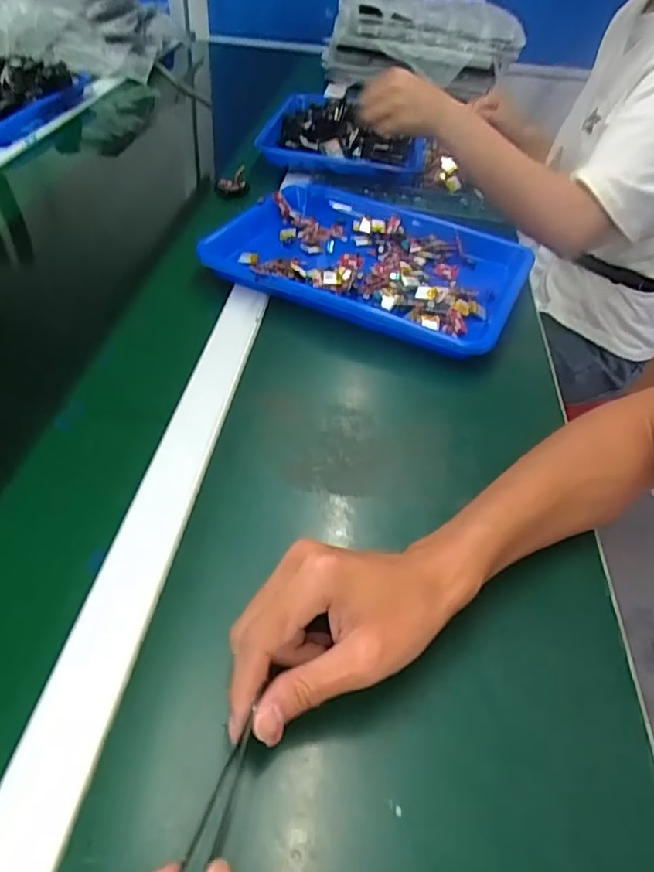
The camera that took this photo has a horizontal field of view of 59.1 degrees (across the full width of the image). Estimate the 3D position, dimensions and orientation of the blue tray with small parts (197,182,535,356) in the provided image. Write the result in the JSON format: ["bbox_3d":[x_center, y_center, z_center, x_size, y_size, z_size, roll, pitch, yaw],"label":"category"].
[{"bbox_3d":[0.056,-0.211,0.682,0.340,0.040,0.295,19,46,12],"label":"blue tray with small parts"}]

